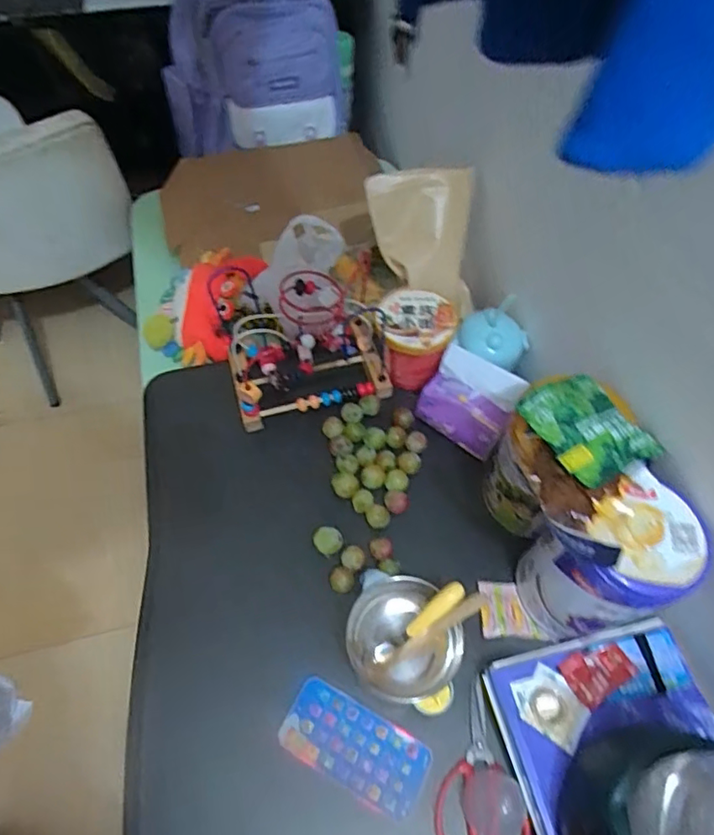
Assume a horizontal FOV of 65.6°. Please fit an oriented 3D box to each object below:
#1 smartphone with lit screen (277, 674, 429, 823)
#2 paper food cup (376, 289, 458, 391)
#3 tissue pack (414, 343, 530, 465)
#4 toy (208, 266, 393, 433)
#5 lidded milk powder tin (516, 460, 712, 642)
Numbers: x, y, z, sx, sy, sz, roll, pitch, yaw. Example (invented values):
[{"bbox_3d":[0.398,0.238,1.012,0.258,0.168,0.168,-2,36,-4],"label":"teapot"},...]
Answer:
[{"bbox_3d":[-0.002,0.347,0.586,0.154,0.011,0.077,25,61,15],"label":"smartphone with lit screen"},{"bbox_3d":[0.084,-0.116,0.816,0.109,0.097,0.119,1,58,-1],"label":"paper food cup"},{"bbox_3d":[0.158,-0.017,0.770,0.120,0.102,0.081,35,63,19],"label":"tissue pack"},{"bbox_3d":[-0.069,-0.099,0.772,0.222,0.161,0.123,-15,59,-11],"label":"toy"},{"bbox_3d":[0.260,0.161,0.590,0.134,0.210,0.120,-24,61,-16],"label":"lidded milk powder tin"}]

